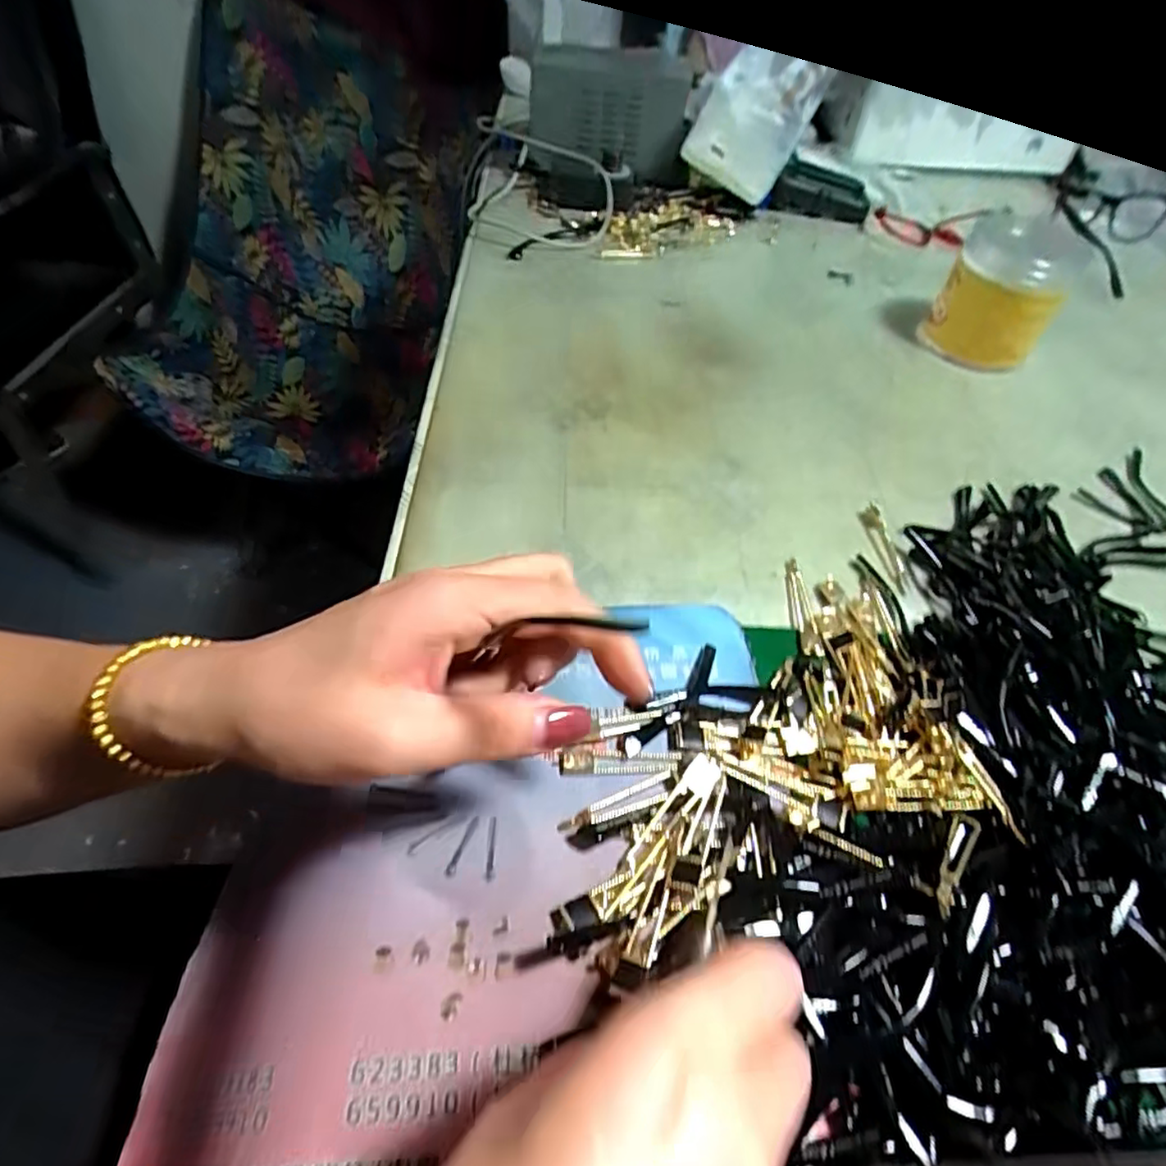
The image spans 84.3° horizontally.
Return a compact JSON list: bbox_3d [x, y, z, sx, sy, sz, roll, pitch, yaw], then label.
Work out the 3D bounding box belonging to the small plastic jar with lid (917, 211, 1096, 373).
[{"bbox_3d":[0.342,-0.238,0.525,0.085,0.098,0.100,32,53,22],"label":"small plastic jar with lid"}]

